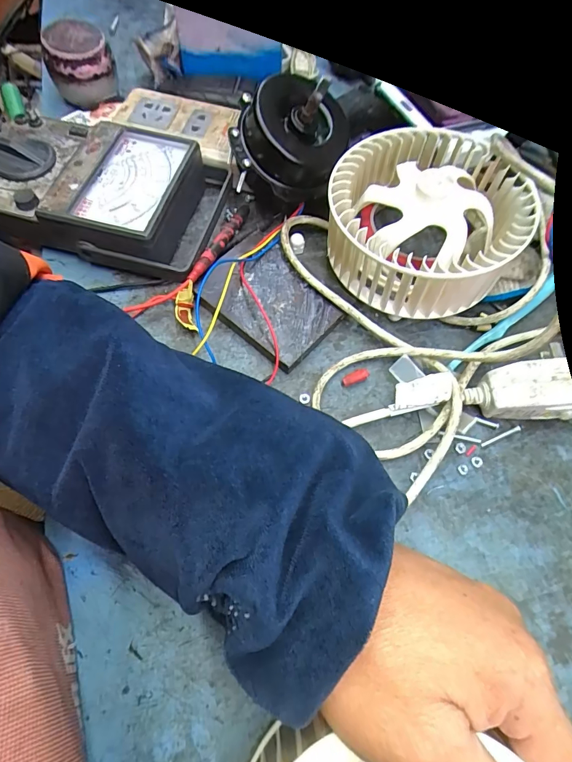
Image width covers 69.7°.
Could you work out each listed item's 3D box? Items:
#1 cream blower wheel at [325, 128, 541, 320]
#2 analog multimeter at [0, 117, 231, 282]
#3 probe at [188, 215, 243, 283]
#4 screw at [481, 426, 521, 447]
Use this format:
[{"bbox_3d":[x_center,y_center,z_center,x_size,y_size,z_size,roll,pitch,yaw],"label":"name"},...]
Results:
[{"bbox_3d":[0.106,-0.126,0.316,0.141,0.059,0.152,32,67,11],"label":"cream blower wheel"},{"bbox_3d":[-0.152,-0.152,0.328,0.184,0.046,0.108,11,64,2],"label":"analog multimeter"},{"bbox_3d":[-0.056,-0.108,0.329,0.011,0.016,0.082,21,65,6],"label":"probe"},{"bbox_3d":[0.151,0.038,0.287,0.033,0.004,0.004,-18,67,-12],"label":"screw"}]

